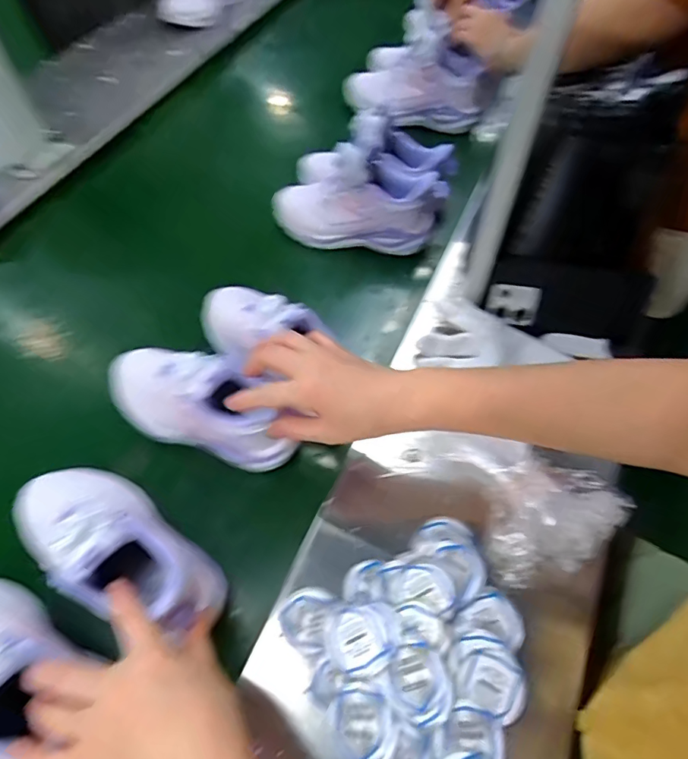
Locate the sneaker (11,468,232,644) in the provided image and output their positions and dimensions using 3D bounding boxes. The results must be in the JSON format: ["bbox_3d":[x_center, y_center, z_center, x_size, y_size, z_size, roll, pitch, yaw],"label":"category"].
[{"bbox_3d":[-0.192,0.127,0.393,0.204,0.095,0.078,30,63,19],"label":"sneaker"}]

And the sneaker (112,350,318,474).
[{"bbox_3d":[-0.147,0.016,0.468,0.203,0.098,0.078,26,62,17],"label":"sneaker"}]

